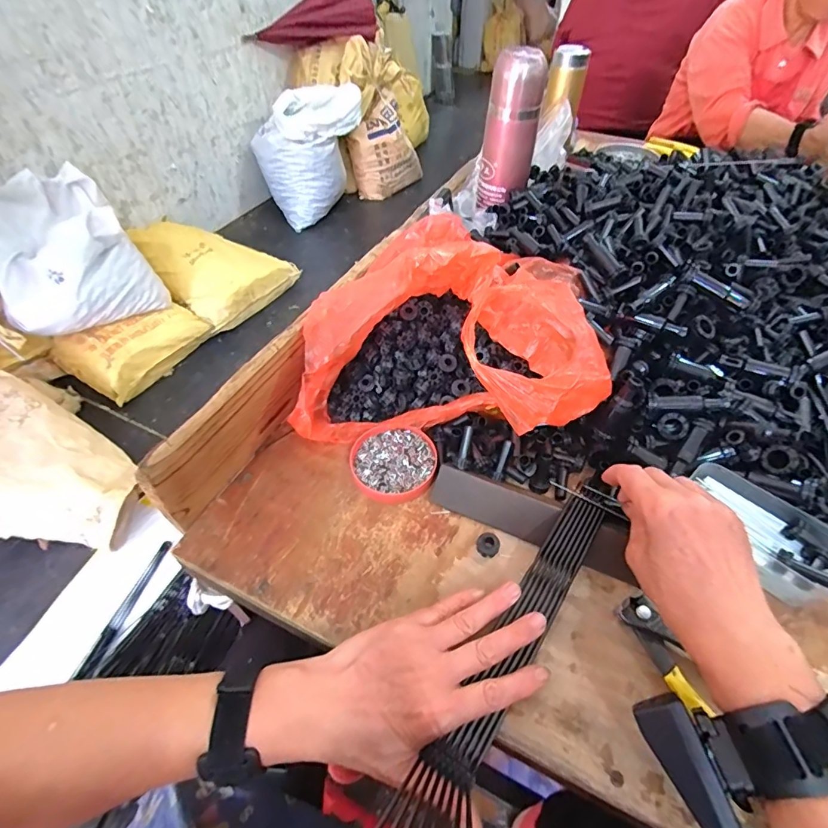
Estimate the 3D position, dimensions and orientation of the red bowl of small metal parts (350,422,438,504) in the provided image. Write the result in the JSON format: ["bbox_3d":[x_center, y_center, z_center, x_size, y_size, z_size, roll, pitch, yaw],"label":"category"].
[{"bbox_3d":[-0.019,0.046,0.426,0.079,0.022,0.075,-3,49,-3],"label":"red bowl of small metal parts"}]

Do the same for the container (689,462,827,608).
[{"bbox_3d":[0.284,0.097,0.374,0.060,0.034,0.117,-35,58,-27],"label":"container"}]

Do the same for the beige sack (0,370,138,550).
[{"bbox_3d":[-1.063,0.182,1.181,0.595,0.170,0.455,25,53,20],"label":"beige sack"}]

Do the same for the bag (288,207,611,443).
[{"bbox_3d":[0.034,-0.075,0.437,0.280,0.133,0.210,10,49,8],"label":"bag"}]

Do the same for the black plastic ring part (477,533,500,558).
[{"bbox_3d":[0.063,0.110,0.379,0.018,0.010,0.018,0,49,0],"label":"black plastic ring part"}]

